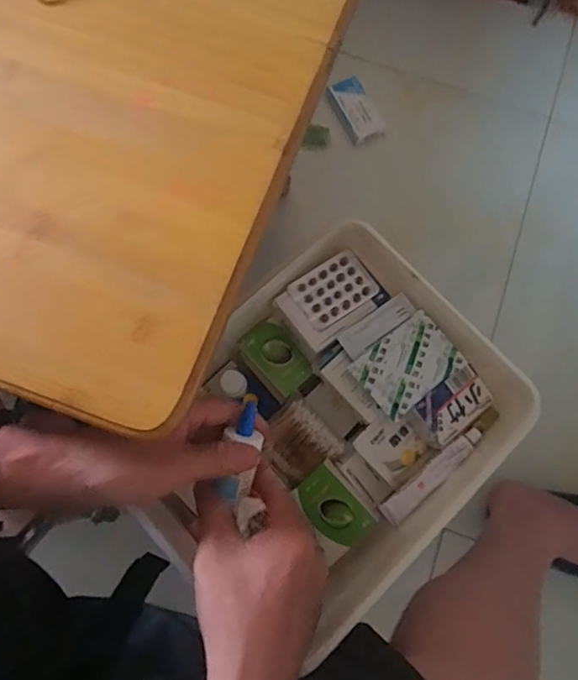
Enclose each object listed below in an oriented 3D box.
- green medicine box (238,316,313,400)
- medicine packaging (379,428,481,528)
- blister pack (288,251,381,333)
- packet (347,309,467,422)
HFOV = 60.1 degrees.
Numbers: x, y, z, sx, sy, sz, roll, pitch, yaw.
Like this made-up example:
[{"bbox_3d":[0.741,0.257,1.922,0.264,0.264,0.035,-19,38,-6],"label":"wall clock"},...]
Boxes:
[{"bbox_3d":[-0.014,0.020,0.544,0.053,0.018,0.079,-37,79,-10],"label":"green medicine box"},{"bbox_3d":[0.140,0.130,0.481,0.122,0.013,0.023,-38,79,-10],"label":"medicine packaging"},{"bbox_3d":[0.046,-0.051,0.507,0.079,0.006,0.056,-33,79,-9],"label":"blister pack"},{"bbox_3d":[0.115,0.024,0.479,0.095,0.011,0.067,-37,79,-9],"label":"packet"}]

